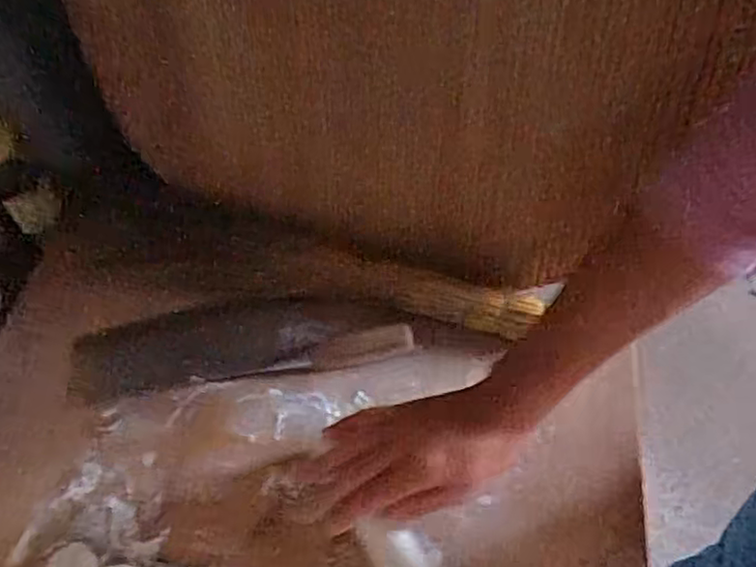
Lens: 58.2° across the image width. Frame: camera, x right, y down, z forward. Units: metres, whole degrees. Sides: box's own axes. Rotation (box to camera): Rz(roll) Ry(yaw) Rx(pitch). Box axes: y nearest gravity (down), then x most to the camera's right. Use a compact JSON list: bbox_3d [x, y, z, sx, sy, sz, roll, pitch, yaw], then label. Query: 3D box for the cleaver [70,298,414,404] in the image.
[{"bbox_3d":[-0.117,0.046,0.590,0.275,0.024,0.075,-7,57,-9],"label":"cleaver"}]

